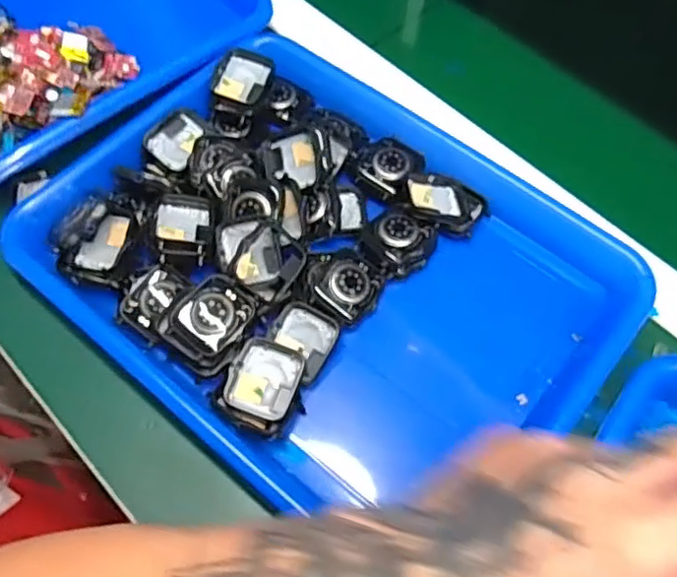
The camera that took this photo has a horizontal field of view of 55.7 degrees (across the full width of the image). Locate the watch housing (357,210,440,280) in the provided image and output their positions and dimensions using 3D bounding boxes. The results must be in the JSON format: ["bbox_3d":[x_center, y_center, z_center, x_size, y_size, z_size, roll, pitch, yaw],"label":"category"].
[{"bbox_3d":[0.037,-0.028,0.407,0.043,0.016,0.042,25,64,13],"label":"watch housing"}]

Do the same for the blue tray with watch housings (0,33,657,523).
[{"bbox_3d":[-0.005,-0.015,0.395,0.333,0.037,0.256,36,67,17],"label":"blue tray with watch housings"}]

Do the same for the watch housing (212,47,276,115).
[{"bbox_3d":[-0.068,-0.146,0.454,0.040,0.006,0.044,18,80,1],"label":"watch housing"}]

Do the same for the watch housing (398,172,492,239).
[{"bbox_3d":[0.071,-0.056,0.421,0.056,0.013,0.039,19,62,-2],"label":"watch housing"}]

